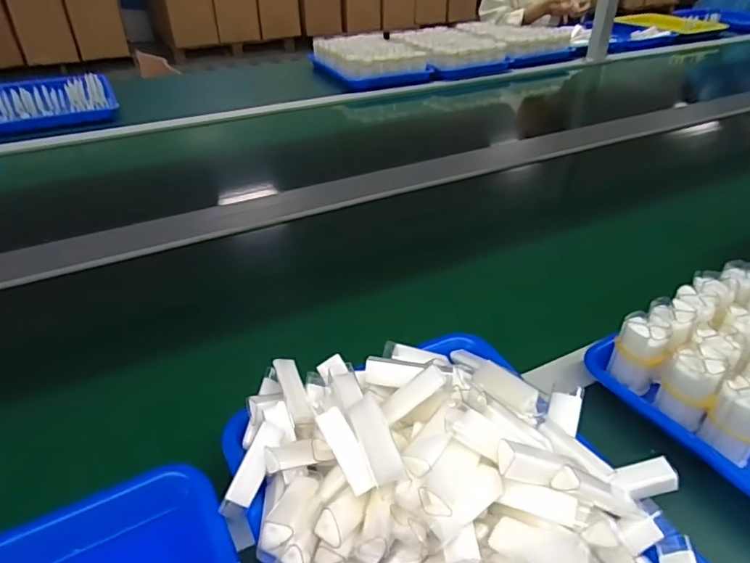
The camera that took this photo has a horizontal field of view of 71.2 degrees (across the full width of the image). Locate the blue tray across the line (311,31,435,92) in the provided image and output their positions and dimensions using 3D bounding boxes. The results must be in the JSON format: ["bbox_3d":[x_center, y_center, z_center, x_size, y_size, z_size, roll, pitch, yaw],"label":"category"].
[{"bbox_3d":[-0.017,-0.598,1.413,0.236,0.084,0.273,-15,38,-20],"label":"blue tray across the line"}]

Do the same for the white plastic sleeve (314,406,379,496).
[{"bbox_3d":[-0.018,0.107,0.334,0.016,0.009,0.055,-21,69,-27],"label":"white plastic sleeve"}]

